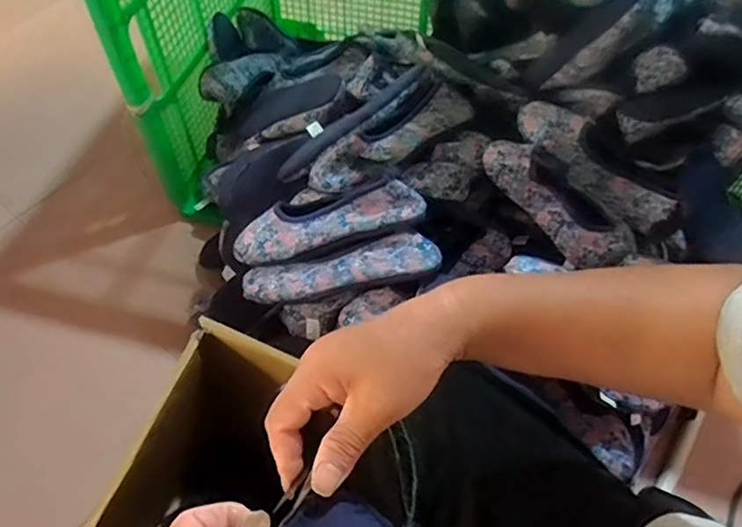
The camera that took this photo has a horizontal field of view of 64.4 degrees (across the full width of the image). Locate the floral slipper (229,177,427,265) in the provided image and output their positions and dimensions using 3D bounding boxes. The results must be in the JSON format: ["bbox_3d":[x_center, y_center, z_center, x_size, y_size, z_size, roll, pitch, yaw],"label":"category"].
[{"bbox_3d":[-0.062,-0.056,0.762,0.262,0.063,0.083,-14,54,14],"label":"floral slipper"}]

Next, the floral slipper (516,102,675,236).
[{"bbox_3d":[0.313,-0.138,0.826,0.254,0.047,0.081,43,64,6],"label":"floral slipper"}]

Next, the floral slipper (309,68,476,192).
[{"bbox_3d":[0.033,-0.173,0.819,0.118,0.049,0.264,32,61,20],"label":"floral slipper"}]

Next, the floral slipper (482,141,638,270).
[{"bbox_3d":[0.245,-0.098,0.791,0.199,0.081,0.065,38,59,-11],"label":"floral slipper"}]

